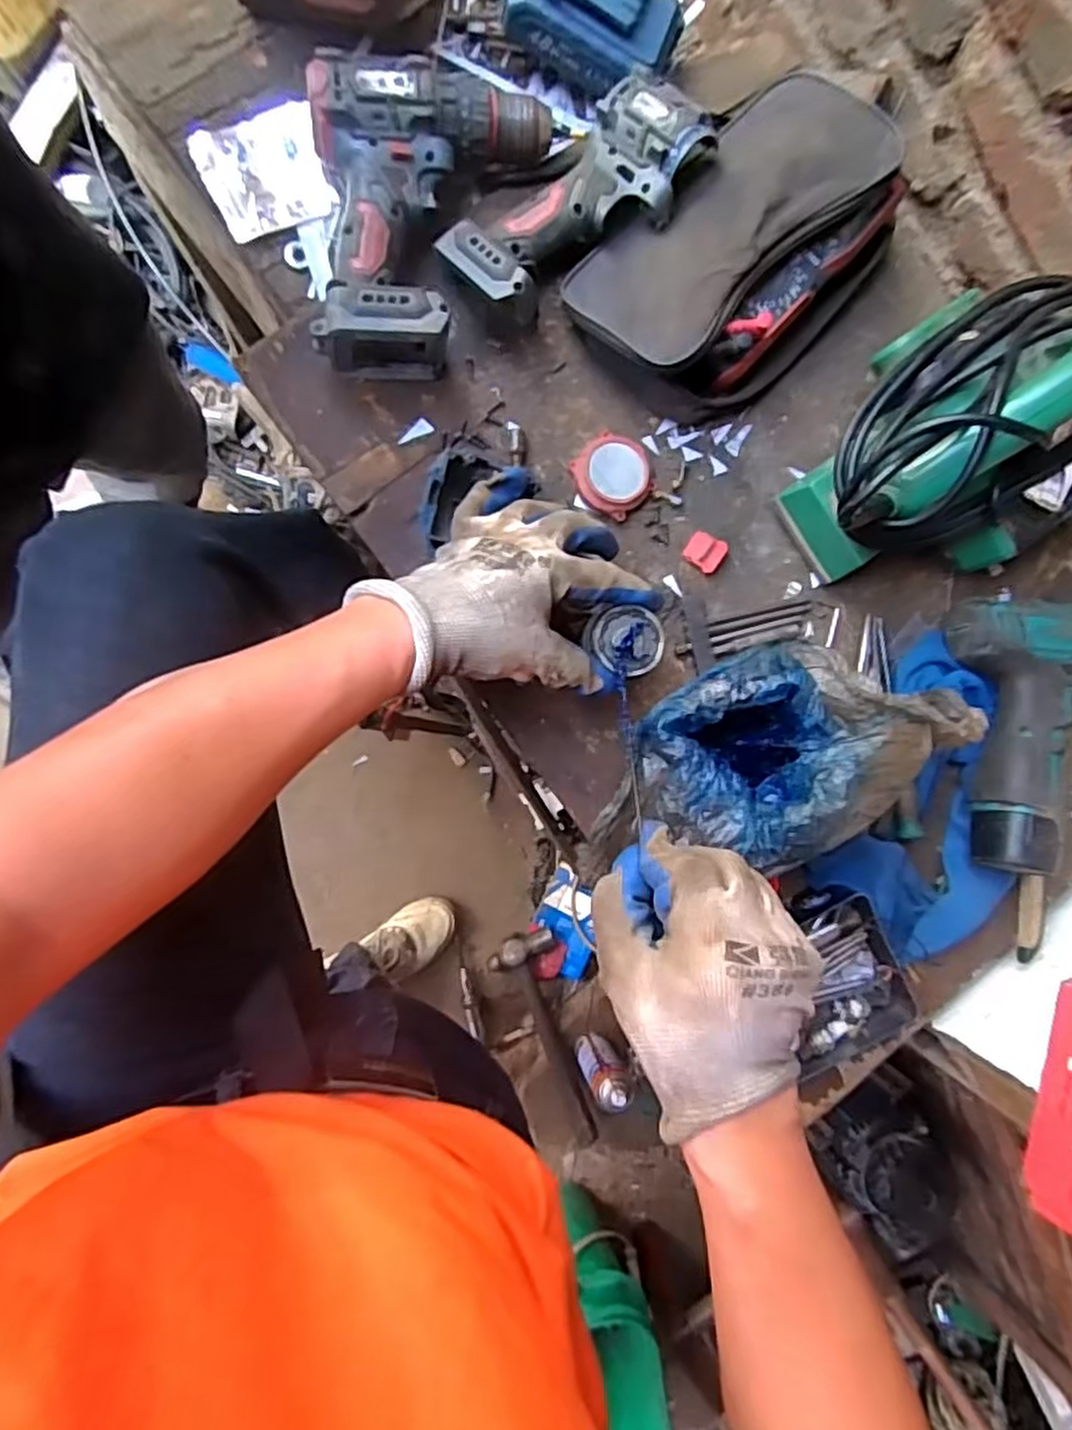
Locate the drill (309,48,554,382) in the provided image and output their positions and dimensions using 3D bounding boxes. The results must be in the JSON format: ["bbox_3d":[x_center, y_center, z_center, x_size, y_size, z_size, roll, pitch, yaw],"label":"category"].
[{"bbox_3d":[-0.067,-0.313,0.478,0.142,0.064,0.171,1,91,-9],"label":"drill"}]

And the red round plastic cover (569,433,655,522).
[{"bbox_3d":[0.055,-0.170,0.516,0.055,0.016,0.054,0,91,-9],"label":"red round plastic cover"}]

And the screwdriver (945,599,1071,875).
[{"bbox_3d":[0.390,0.015,0.572,0.147,0.074,0.197,3,91,-9],"label":"screwdriver"}]

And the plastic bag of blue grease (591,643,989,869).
[{"bbox_3d":[0.170,0.024,0.482,0.232,0.094,0.142,-1,91,-9],"label":"plastic bag of blue grease"}]

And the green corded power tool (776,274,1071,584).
[{"bbox_3d":[0.294,-0.185,0.481,0.245,0.169,0.158,-31,96,-7],"label":"green corded power tool"}]

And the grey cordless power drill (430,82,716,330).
[{"bbox_3d":[0.027,-0.332,0.487,0.176,0.074,0.073,-41,97,-6],"label":"grey cordless power drill"}]

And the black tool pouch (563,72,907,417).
[{"bbox_3d":[0.140,-0.310,0.503,0.217,0.083,0.141,-41,97,-6],"label":"black tool pouch"}]

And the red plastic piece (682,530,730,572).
[{"bbox_3d":[0.123,-0.119,0.534,0.028,0.010,0.026,35,86,-8],"label":"red plastic piece"}]

